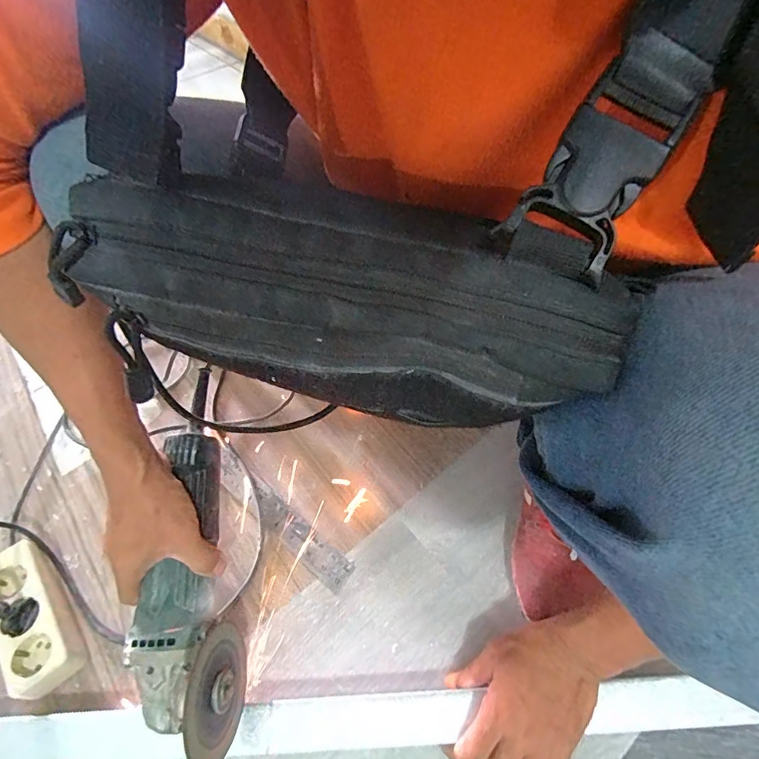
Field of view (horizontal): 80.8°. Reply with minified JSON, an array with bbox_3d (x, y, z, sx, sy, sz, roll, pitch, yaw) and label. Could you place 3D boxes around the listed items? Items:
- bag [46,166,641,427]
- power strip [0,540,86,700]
[{"bbox_3d":[-0.023,-0.034,0.189,0.215,0.077,0.056,14,57,13],"label":"bag"},{"bbox_3d":[-0.363,0.246,0.467,0.060,0.042,0.149,-39,61,-22],"label":"power strip"}]

